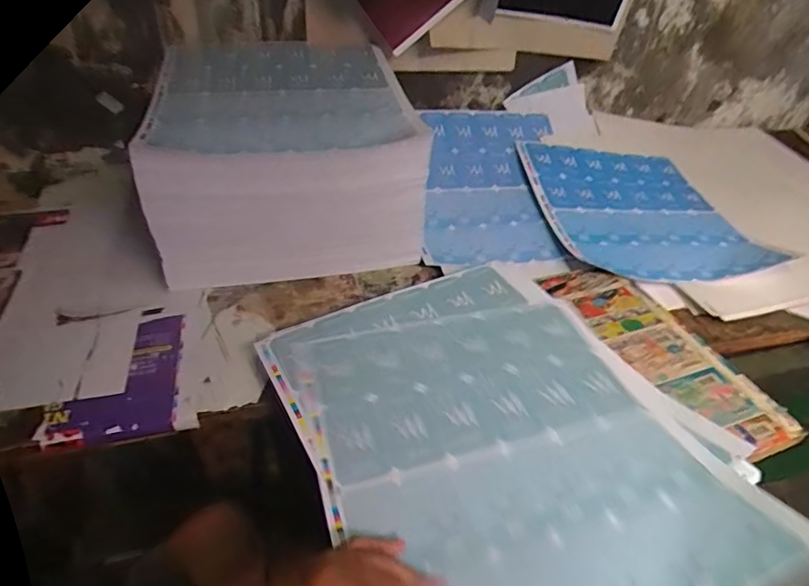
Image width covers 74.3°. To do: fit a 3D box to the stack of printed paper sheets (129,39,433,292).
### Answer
[{"bbox_3d":[-0.169,-0.202,0.838,0.367,0.218,0.343,-2,41,-5],"label":"stack of printed paper sheets"}]

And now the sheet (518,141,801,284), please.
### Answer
[{"bbox_3d":[0.402,-0.159,0.928,0.320,0.054,0.371,-6,41,-9],"label":"sheet"}]

